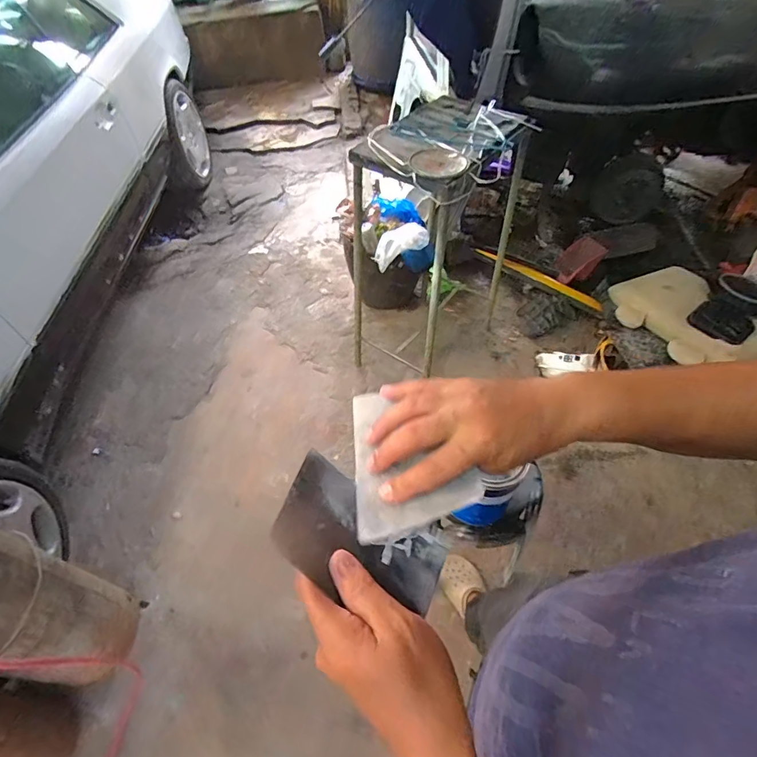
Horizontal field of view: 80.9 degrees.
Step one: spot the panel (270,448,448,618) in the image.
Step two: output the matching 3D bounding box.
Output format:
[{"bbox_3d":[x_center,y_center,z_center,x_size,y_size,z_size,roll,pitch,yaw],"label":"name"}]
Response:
[{"bbox_3d":[-0.012,0.123,0.333,0.136,0.010,0.081,37,46,-6],"label":"panel"}]

